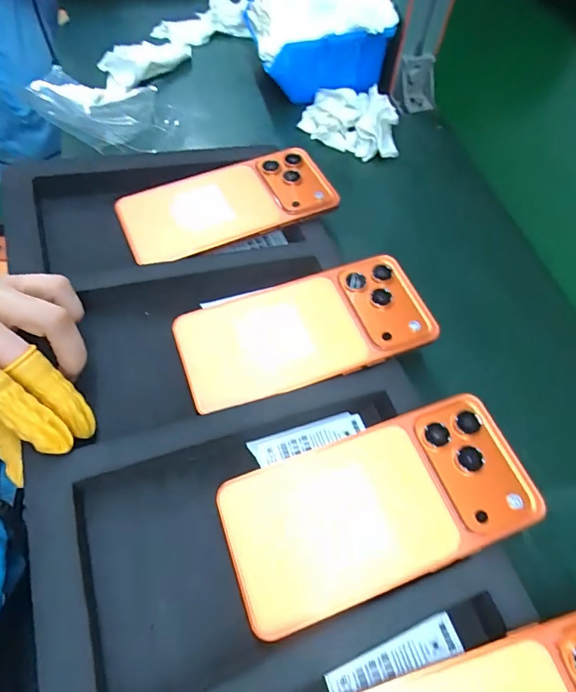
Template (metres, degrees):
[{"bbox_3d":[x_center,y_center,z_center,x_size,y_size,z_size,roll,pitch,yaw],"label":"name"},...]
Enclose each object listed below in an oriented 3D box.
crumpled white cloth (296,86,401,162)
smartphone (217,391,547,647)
[{"bbox_3d":[0.061,-0.231,0.423,0.094,0.030,0.078,4,61,-1],"label":"crumpled white cloth"},{"bbox_3d":[0.048,0.083,0.224,0.160,0.006,0.076,-16,64,-11],"label":"smartphone"}]

